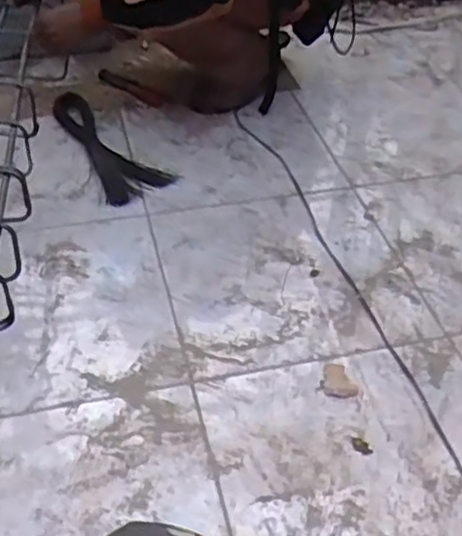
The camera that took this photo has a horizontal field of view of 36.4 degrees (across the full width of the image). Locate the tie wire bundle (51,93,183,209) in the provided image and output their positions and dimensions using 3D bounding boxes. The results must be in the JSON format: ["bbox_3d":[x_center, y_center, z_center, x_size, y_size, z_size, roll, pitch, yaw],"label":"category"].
[{"bbox_3d":[-0.276,-0.263,1.455,0.142,0.013,0.418,-24,49,-26],"label":"tie wire bundle"}]

